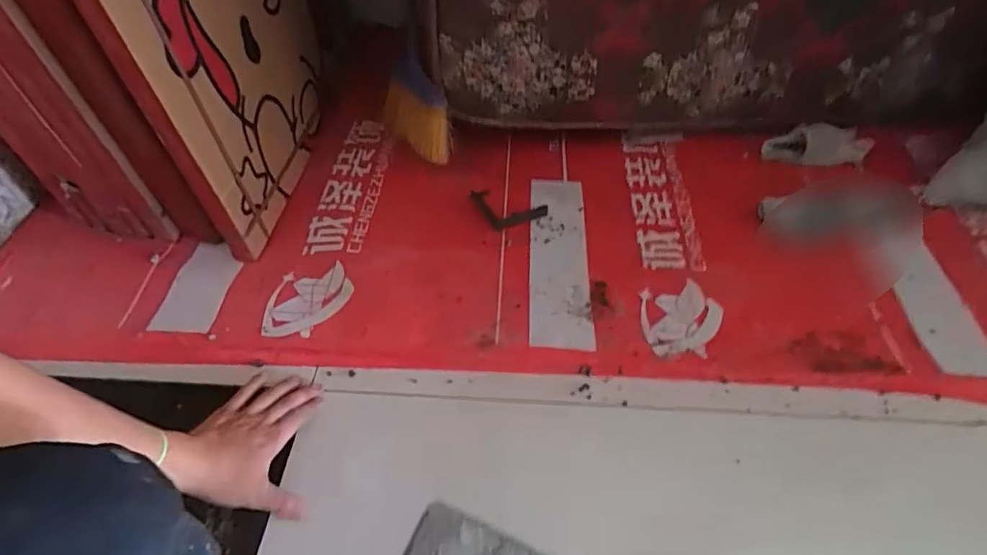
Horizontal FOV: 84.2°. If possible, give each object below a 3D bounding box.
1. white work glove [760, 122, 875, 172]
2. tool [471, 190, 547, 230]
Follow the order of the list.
[{"bbox_3d":[0.514,-0.210,0.866,0.158,0.027,0.076,11,50,11],"label":"white work glove"},{"bbox_3d":[0.014,-0.105,0.840,0.128,0.018,0.057,25,54,21],"label":"tool"}]

